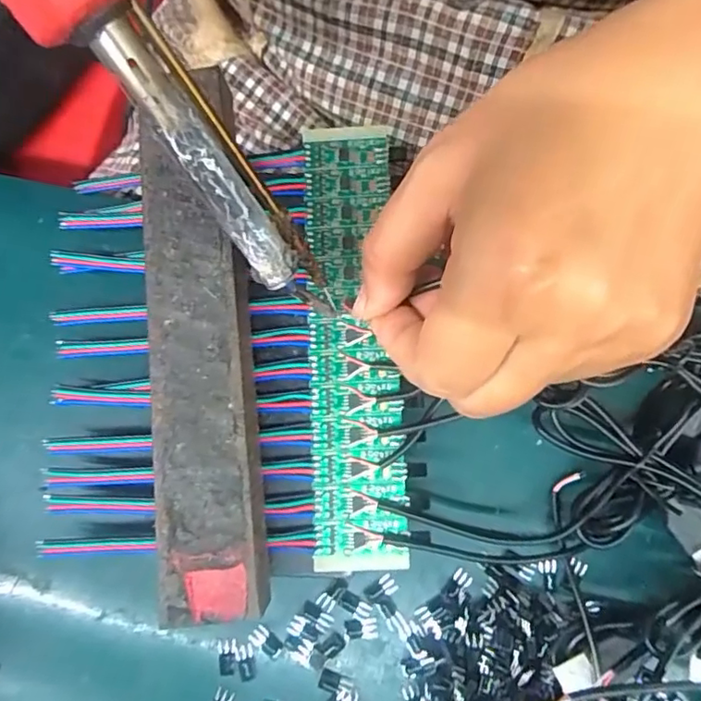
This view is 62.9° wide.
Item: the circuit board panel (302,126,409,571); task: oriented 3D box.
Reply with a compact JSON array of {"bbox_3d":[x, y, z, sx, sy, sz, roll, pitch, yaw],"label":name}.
[{"bbox_3d":[0.001,-0.006,0.211,0.032,0.004,0.163,-2,80,0],"label":"circuit board panel"}]

